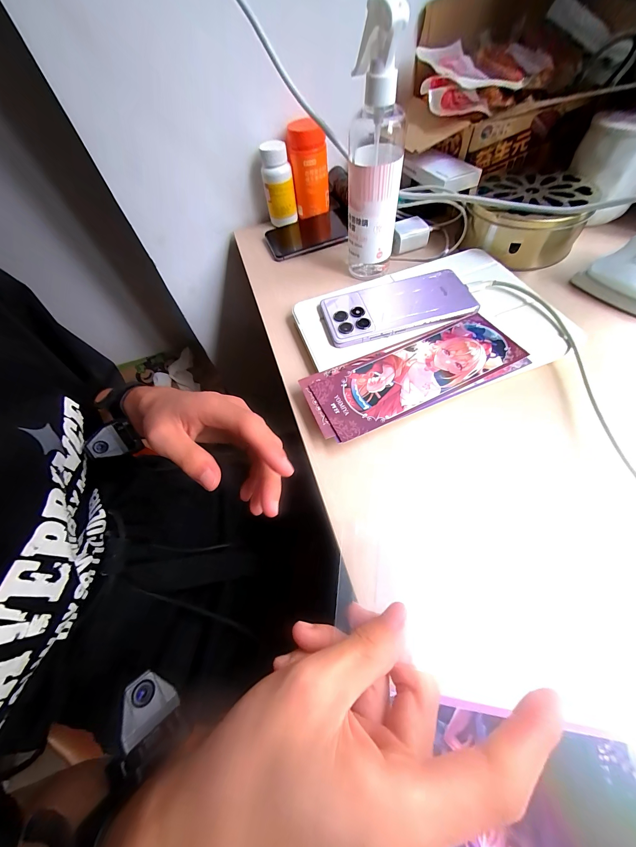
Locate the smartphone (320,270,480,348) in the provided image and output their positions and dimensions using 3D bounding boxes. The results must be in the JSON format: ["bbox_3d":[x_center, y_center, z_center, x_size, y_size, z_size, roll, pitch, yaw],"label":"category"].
[{"bbox_3d":[0.083,-0.129,0.307,0.154,0.010,0.075,-15,58,-3],"label":"smartphone"}]

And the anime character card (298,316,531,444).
[{"bbox_3d":[0.088,-0.047,0.268,0.198,0.005,0.077,-22,60,-6],"label":"anime character card"}]

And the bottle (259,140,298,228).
[{"bbox_3d":[-0.058,-0.352,0.426,0.045,0.090,0.054,-7,62,3],"label":"bottle"}]

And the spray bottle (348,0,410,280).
[{"bbox_3d":[0.061,-0.267,0.302,0.055,0.202,0.087,1,59,7],"label":"spray bottle"}]

